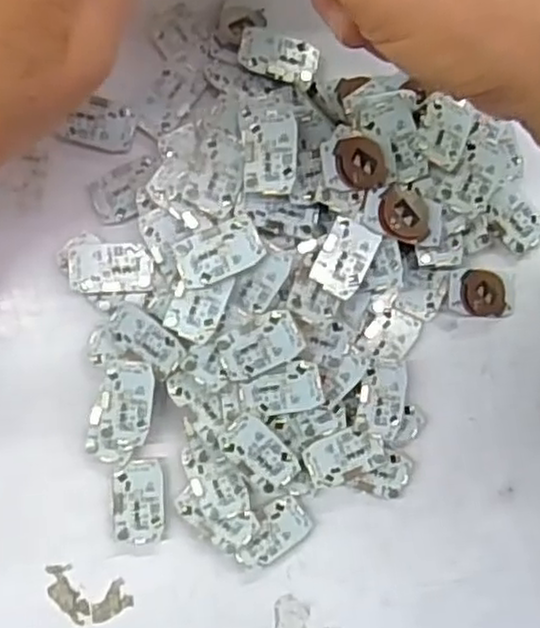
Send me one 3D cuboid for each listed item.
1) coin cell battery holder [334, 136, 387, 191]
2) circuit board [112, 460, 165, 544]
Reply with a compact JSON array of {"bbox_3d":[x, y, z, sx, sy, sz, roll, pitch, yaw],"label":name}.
[{"bbox_3d":[0.031,-0.052,0.253,0.018,0.010,0.018,0,89,-7],"label":"coin cell battery holder"},{"bbox_3d":[-0.048,0.069,0.269,0.018,0.006,0.029,-4,87,-6],"label":"circuit board"}]

